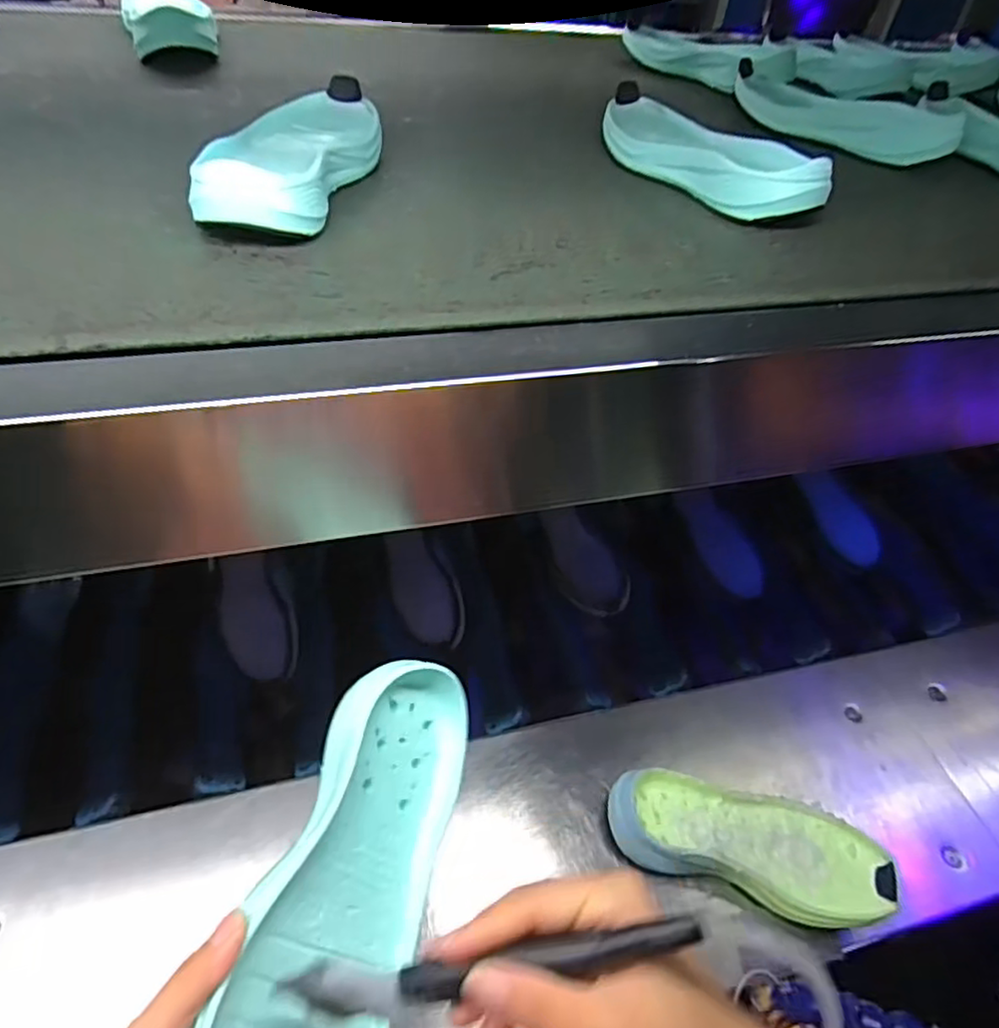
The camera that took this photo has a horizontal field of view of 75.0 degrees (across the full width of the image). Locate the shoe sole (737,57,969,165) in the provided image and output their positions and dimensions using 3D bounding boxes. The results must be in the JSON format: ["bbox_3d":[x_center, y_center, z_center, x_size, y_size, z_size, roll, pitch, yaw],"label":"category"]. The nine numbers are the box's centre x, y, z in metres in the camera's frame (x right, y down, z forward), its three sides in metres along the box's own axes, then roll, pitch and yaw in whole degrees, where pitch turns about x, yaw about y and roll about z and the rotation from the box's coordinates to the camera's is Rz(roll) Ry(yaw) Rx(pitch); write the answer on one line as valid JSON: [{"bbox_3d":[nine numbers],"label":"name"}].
[{"bbox_3d":[0.325,-0.397,0.634,0.085,0.038,0.237,-18,52,-22],"label":"shoe sole"}]

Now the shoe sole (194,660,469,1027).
[{"bbox_3d":[-0.069,0.176,0.319,0.083,0.036,0.219,39,44,-19],"label":"shoe sole"}]

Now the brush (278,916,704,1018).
[{"bbox_3d":[-0.005,0.175,0.251,0.163,0.020,0.017,-17,47,11],"label":"brush"}]

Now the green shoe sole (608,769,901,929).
[{"bbox_3d":[0.206,0.281,0.554,0.228,0.050,0.087,15,48,7],"label":"green shoe sole"}]

